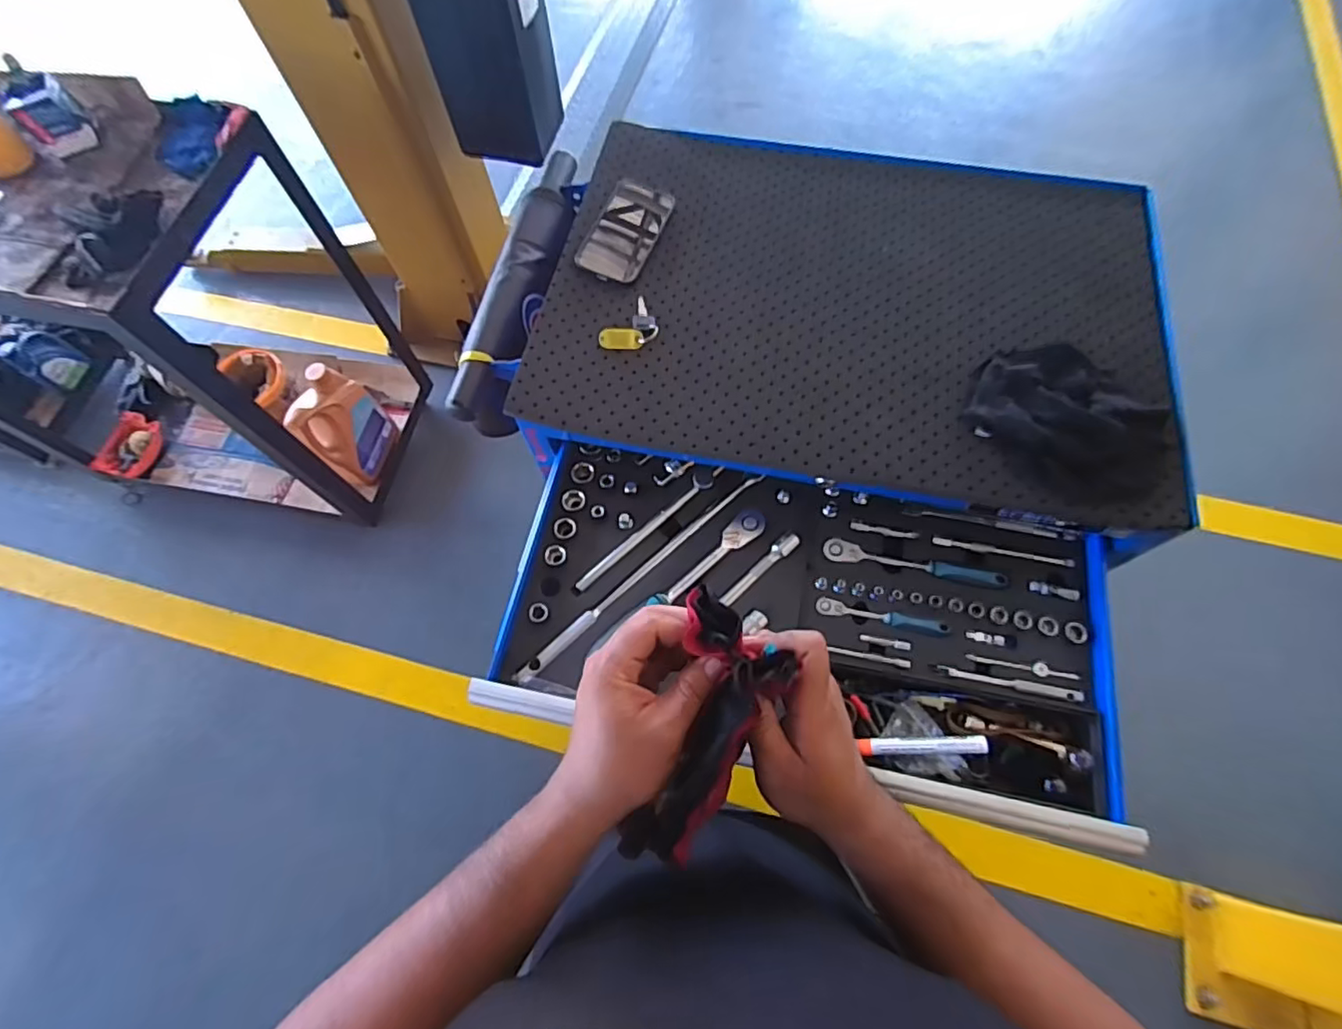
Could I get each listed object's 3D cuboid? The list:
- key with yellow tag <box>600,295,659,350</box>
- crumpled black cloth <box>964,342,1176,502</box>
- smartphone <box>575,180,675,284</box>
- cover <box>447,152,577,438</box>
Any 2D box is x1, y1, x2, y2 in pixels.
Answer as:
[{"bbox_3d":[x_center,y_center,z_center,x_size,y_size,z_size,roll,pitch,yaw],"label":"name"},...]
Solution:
[{"bbox_3d":[-0.040,-0.206,0.671,0.049,0.007,0.079,37,72,15],"label":"key with yellow tag"},{"bbox_3d":[0.394,-0.097,0.594,0.157,0.032,0.186,-36,71,-13],"label":"crumpled black cloth"},{"bbox_3d":[-0.052,-0.344,0.726,0.078,0.015,0.163,17,68,8],"label":"smartphone"},{"bbox_3d":[-0.185,-0.303,0.780,0.079,0.057,0.435,9,68,5],"label":"cover"}]

